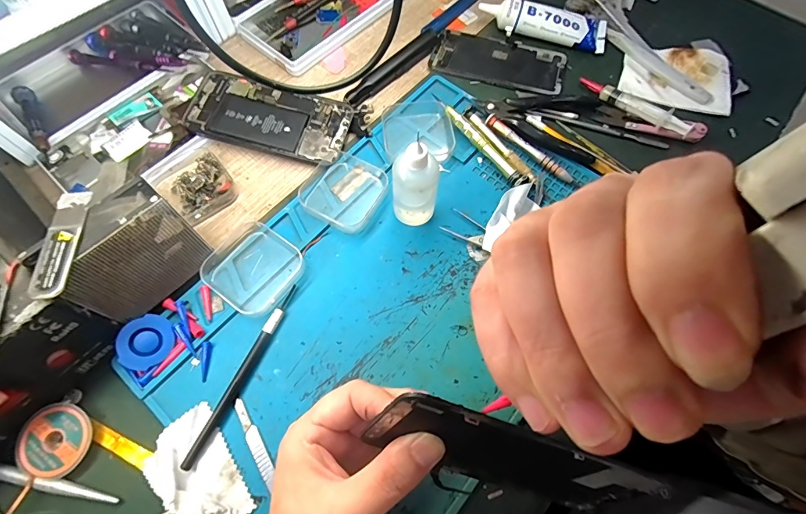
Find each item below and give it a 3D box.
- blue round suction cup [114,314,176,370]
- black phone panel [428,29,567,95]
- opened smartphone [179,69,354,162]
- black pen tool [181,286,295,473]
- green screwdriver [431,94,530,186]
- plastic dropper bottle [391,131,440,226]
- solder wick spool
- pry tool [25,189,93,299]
[{"bbox_3d":[-0.183,0.060,0.275,0.036,0.004,0.036,5,80,-28],"label":"blue round suction cup"},{"bbox_3d":[0.101,-0.209,0.409,0.135,0.006,0.067,16,68,6],"label":"black phone panel"},{"bbox_3d":[-0.125,-0.132,0.364,0.143,0.015,0.069,13,67,5],"label":"opened smartphone"},{"bbox_3d":[-0.114,0.081,0.277,0.009,0.007,0.134,24,69,9],"label":"black pen tool"},{"bbox_3d":[0.066,-0.108,0.353,0.013,0.013,0.126,-35,72,-14],"label":"green screwdriver"},{"bbox_3d":[0.010,-0.054,0.295,0.033,0.081,0.028,8,67,3],"label":"plastic dropper bottle"},{"bbox_3d":[-0.231,0.122,0.256,0.044,0.013,0.044,0,67,-1],"label":"solder wick spool"},{"bbox_3d":[-0.197,-0.009,0.223,0.017,0.007,0.070,-5,67,-3],"label":"pry tool"}]

